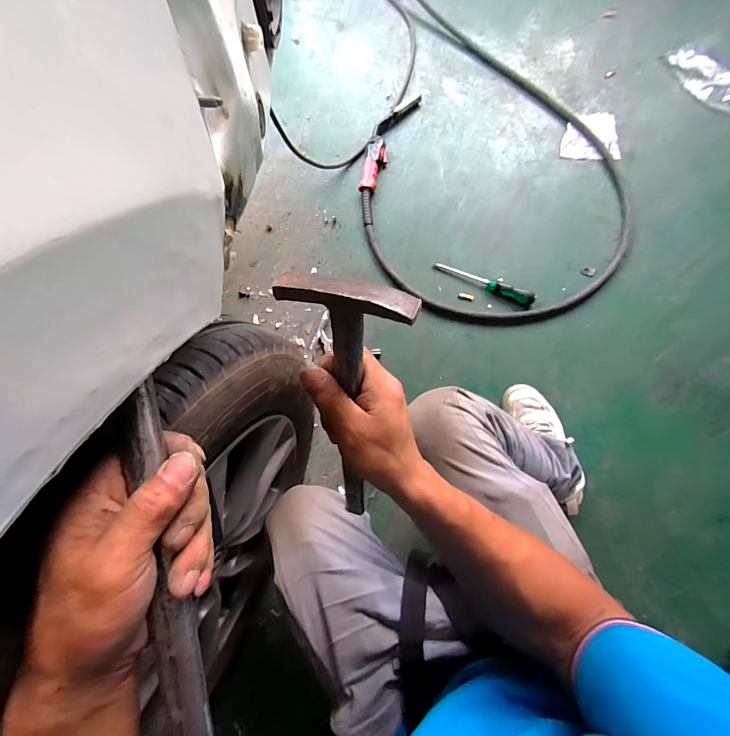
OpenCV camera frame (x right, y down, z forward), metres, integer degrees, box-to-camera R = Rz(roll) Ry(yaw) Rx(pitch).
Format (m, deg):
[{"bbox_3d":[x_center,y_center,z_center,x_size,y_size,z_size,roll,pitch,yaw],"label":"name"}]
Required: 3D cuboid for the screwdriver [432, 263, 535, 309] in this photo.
[{"bbox_3d":[0.294,-0.212,0.884,0.250,0.036,0.026,26,76,6],"label":"screwdriver"}]

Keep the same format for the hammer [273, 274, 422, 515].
[{"bbox_3d":[-0.017,0.059,0.332,0.092,0.303,0.039,2,44,0],"label":"hammer"}]

